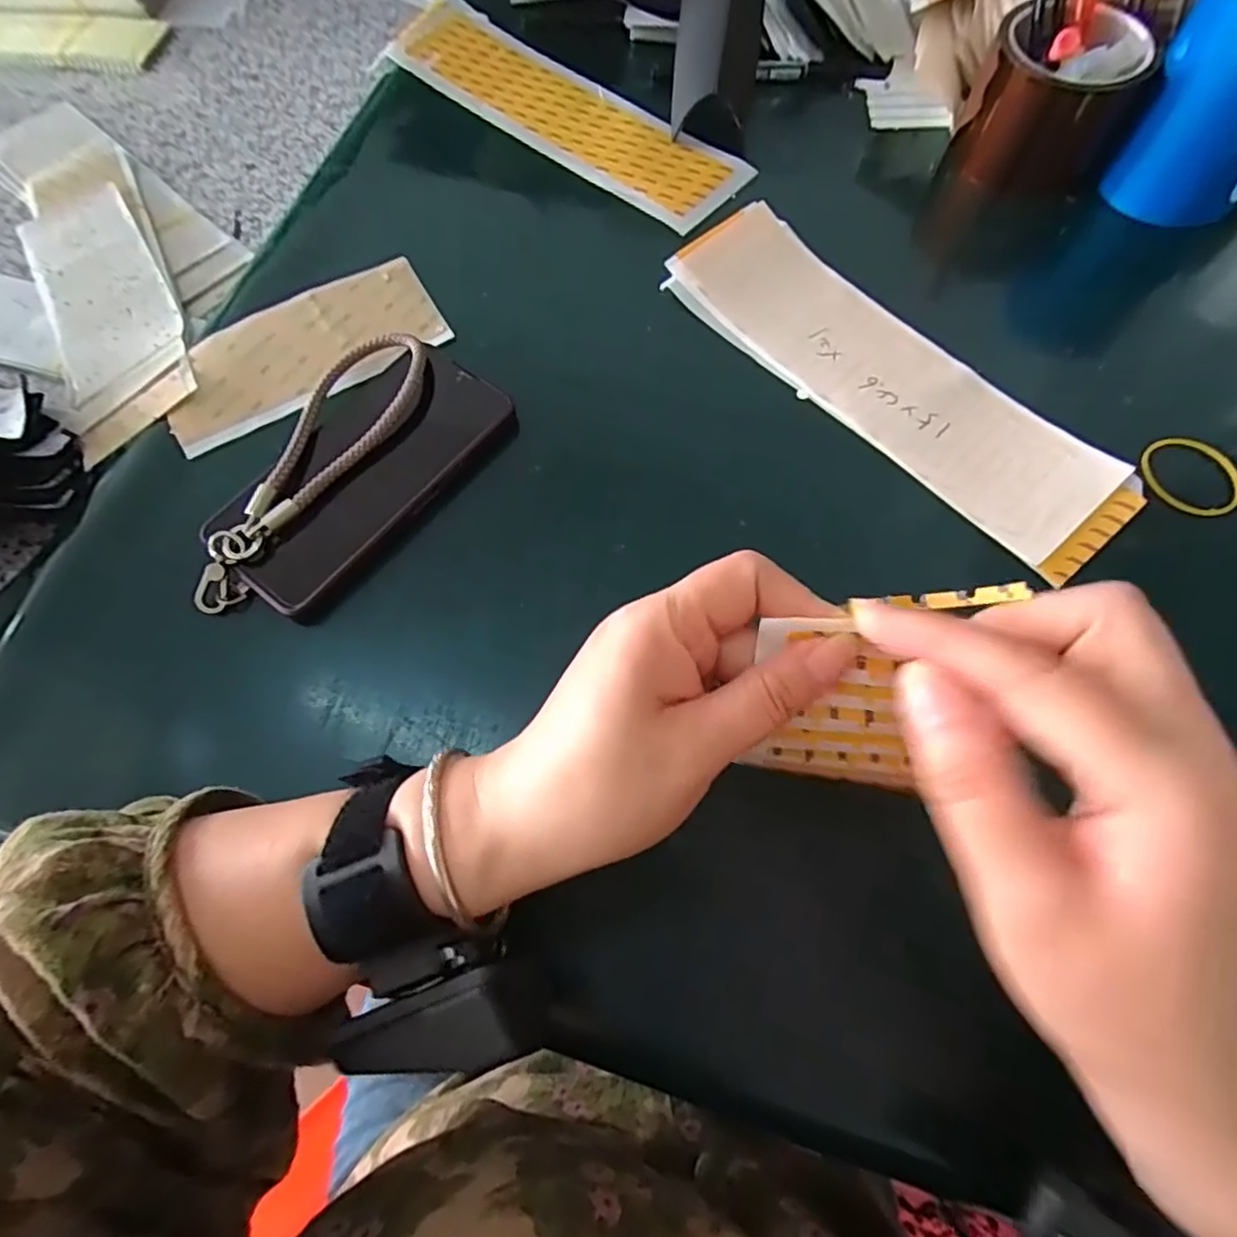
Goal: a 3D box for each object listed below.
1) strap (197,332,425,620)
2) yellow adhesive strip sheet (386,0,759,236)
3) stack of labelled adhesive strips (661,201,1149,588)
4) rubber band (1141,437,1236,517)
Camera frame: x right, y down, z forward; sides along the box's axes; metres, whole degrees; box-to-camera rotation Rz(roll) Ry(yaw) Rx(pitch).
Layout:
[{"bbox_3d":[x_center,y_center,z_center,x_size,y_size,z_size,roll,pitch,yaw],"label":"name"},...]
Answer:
[{"bbox_3d":[-0.160,-0.082,0.334,0.054,0.020,0.180,19,72,10],"label":"strap"},{"bbox_3d":[-0.044,-0.373,0.457,0.299,0.005,0.082,39,75,13],"label":"yellow adhesive strip sheet"},{"bbox_3d":[0.155,-0.142,0.363,0.085,0.015,0.289,-41,73,-12],"label":"stack of labelled adhesive strips"},{"bbox_3d":[0.312,-0.077,0.339,0.051,0.004,0.044,27,77,10],"label":"rubber band"}]

